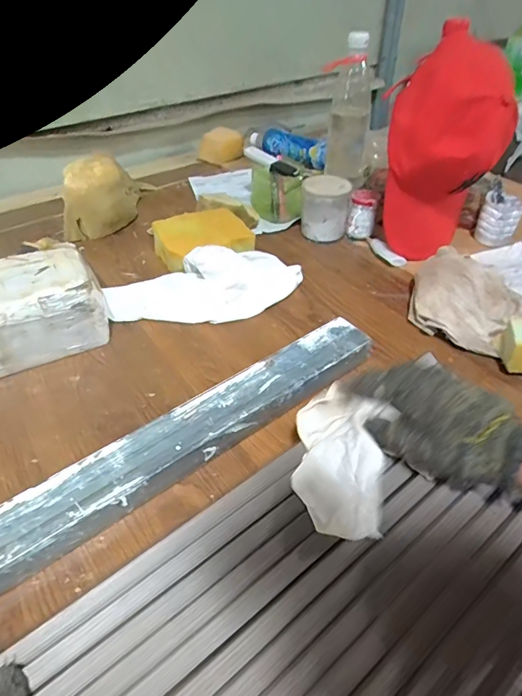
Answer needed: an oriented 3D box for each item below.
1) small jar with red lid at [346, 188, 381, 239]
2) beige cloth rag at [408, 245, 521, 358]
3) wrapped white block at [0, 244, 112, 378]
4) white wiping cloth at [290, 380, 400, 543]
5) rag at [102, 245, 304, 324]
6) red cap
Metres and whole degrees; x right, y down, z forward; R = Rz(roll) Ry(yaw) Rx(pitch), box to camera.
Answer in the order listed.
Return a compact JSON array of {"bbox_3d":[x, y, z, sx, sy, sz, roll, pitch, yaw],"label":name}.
[{"bbox_3d":[0.178,-0.233,0.761,0.046,0.079,0.044,10,44,12],"label":"small jar with red lid"},{"bbox_3d":[0.290,-0.078,0.593,0.157,0.072,0.169,33,53,32],"label":"beige cloth rag"},{"bbox_3d":[-0.318,-0.036,0.542,0.239,0.108,0.103,-17,45,-17],"label":"wrapped white block"},{"bbox_3d":[0.066,0.089,0.375,0.077,0.039,0.129,10,44,12],"label":"white wiping cloth"},{"bbox_3d":[-0.080,-0.092,0.629,0.280,0.063,0.115,-12,44,-12],"label":"rag"},{"bbox_3d":[0.260,-0.265,0.630,0.142,0.301,0.085,25,49,25],"label":"red cap"}]

